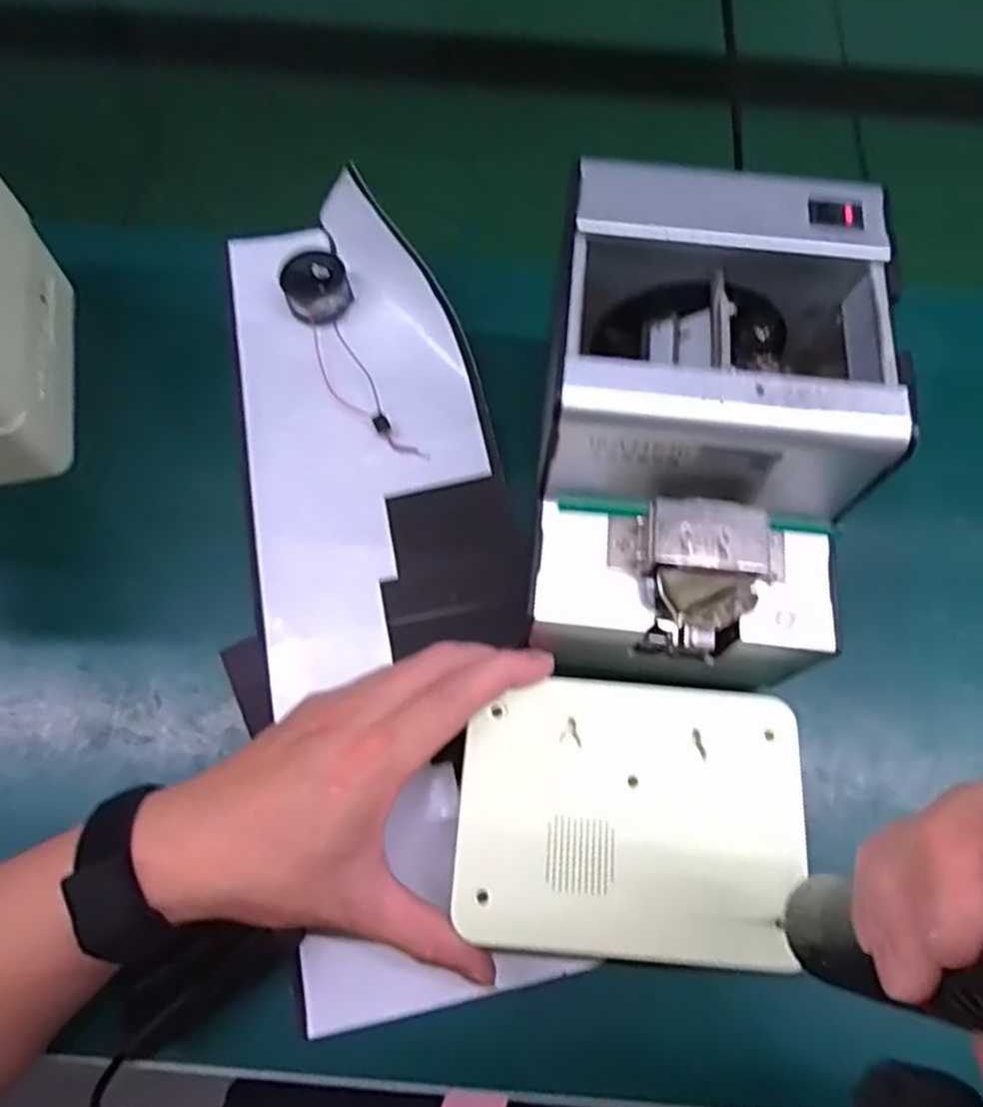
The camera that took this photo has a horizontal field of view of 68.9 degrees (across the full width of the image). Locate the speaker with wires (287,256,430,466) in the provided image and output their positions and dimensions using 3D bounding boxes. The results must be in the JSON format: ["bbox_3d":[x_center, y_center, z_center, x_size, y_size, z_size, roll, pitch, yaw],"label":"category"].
[{"bbox_3d":[-0.083,-0.114,0.412,0.036,0.019,0.143,-21,69,-9],"label":"speaker with wires"}]

